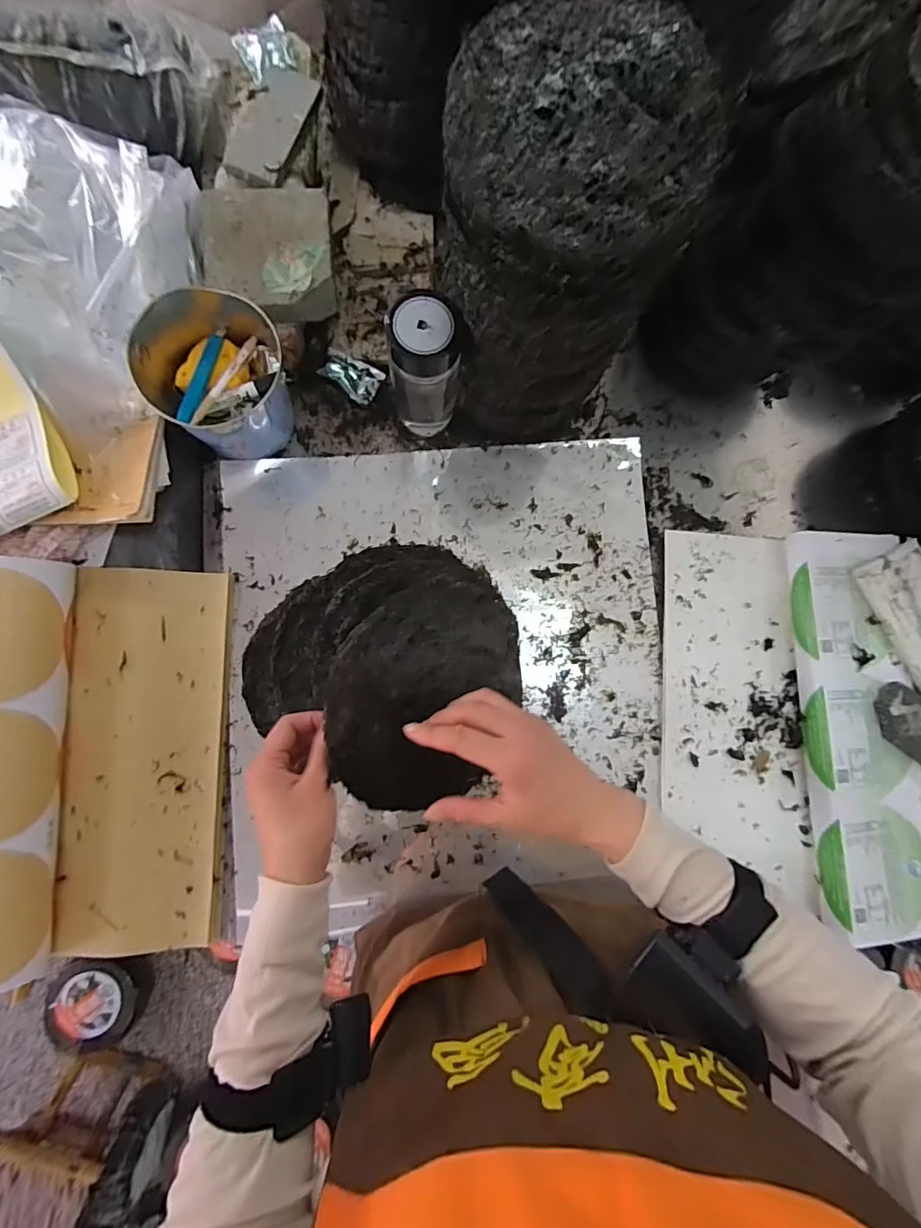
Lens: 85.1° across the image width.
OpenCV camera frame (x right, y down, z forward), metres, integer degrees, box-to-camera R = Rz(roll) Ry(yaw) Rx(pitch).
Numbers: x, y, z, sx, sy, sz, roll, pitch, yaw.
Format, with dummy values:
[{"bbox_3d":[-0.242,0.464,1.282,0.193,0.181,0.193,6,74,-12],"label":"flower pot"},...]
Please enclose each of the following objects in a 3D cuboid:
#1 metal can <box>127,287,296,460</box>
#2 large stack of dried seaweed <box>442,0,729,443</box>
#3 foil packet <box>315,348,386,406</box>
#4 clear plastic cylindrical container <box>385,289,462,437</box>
[{"bbox_3d":[-0.268,-0.267,0.585,0.138,0.134,0.149,0,85,-3],"label":"metal can"},{"bbox_3d":[0.085,-0.329,0.511,0.199,0.341,0.190,5,84,-2],"label":"large stack of dried seaweed"},{"bbox_3d":[-0.143,-0.312,0.657,0.073,0.012,0.051,26,79,-18],"label":"foil packet"},{"bbox_3d":[-0.039,-0.273,0.577,0.073,0.182,0.071,0,85,-3],"label":"clear plastic cylindrical container"}]

